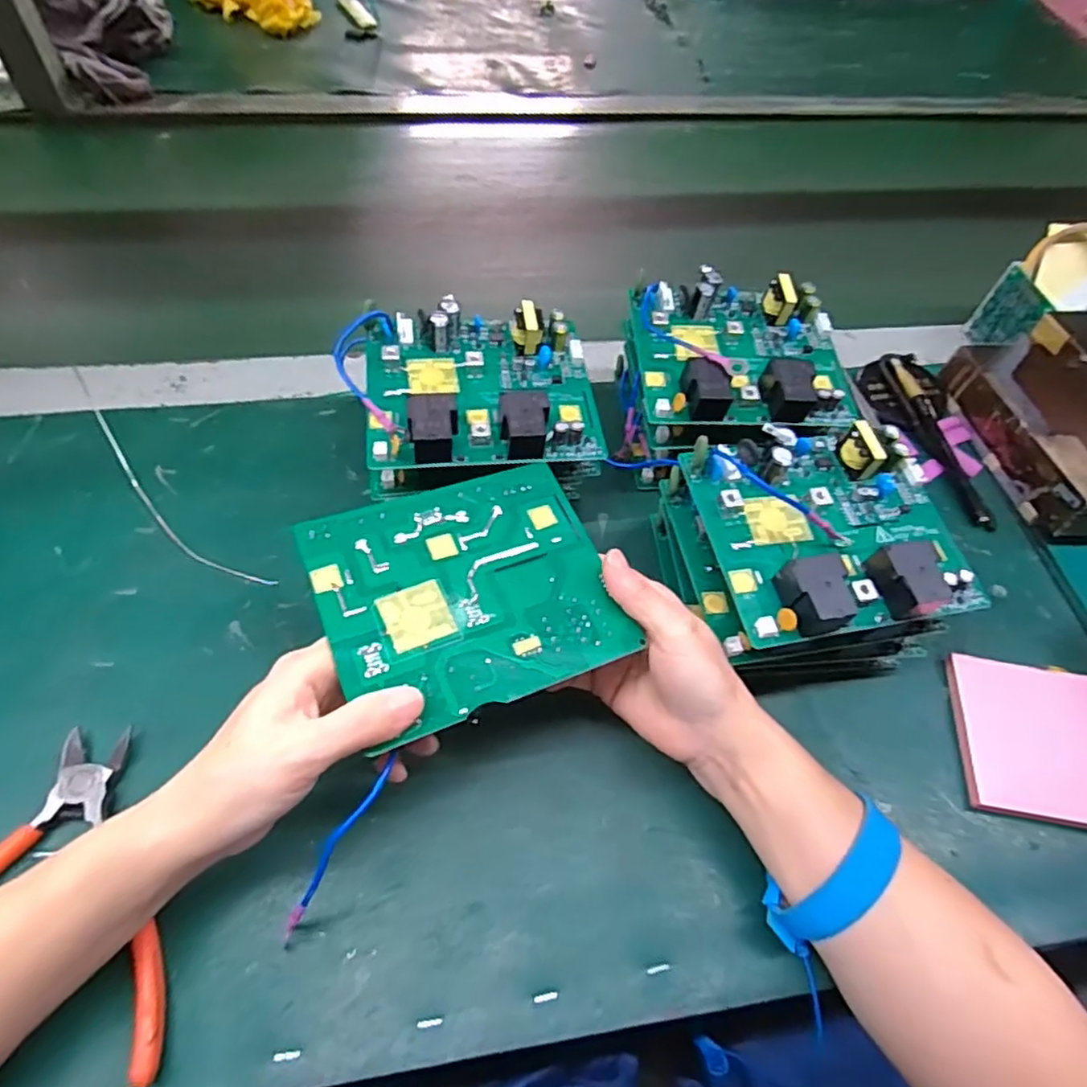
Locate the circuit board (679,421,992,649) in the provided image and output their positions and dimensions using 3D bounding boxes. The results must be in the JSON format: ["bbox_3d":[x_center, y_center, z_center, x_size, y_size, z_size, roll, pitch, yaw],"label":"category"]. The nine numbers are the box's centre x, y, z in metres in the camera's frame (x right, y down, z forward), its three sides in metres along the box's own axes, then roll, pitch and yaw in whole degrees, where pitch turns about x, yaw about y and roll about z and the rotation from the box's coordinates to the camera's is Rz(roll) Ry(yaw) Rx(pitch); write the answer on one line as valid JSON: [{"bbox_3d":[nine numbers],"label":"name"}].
[{"bbox_3d":[0.150,-0.011,0.321,0.129,0.029,0.106,-7,57,-9],"label":"circuit board"}]

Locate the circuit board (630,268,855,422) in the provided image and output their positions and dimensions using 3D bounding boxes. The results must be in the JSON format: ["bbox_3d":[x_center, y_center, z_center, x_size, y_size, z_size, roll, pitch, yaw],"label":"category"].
[{"bbox_3d":[0.125,-0.123,0.396,0.130,0.031,0.107,-3,57,-6],"label":"circuit board"}]

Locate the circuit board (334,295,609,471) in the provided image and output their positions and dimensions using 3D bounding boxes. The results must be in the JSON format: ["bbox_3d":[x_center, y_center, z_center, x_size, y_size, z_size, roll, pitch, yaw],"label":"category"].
[{"bbox_3d":[-0.040,-0.093,0.362,0.139,0.029,0.104,-5,57,-7],"label":"circuit board"}]

